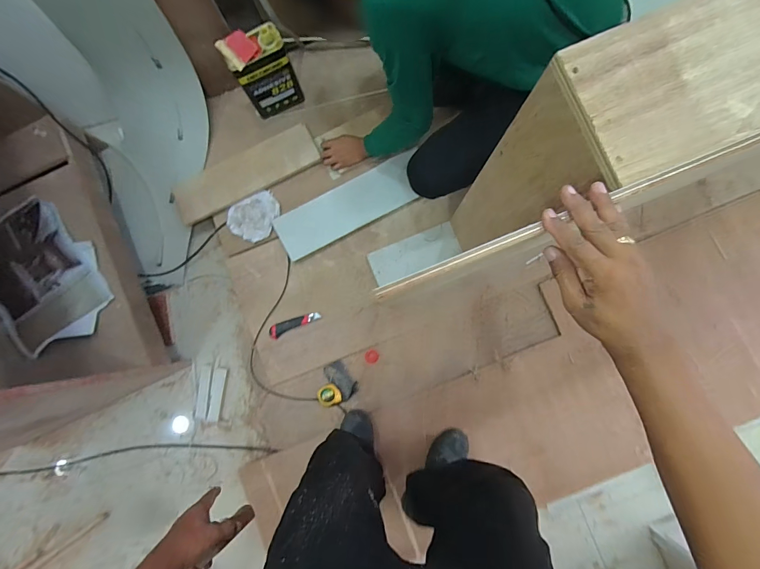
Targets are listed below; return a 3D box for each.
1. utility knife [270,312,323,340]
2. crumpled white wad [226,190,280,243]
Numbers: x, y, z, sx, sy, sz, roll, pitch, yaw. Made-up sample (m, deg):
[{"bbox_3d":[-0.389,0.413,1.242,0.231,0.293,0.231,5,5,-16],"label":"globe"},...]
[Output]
[{"bbox_3d":[-0.276,0.130,1.163,0.172,0.014,0.043,-19,85,6],"label":"utility knife"},{"bbox_3d":[-0.412,-0.218,1.197,0.181,0.033,0.151,-23,85,6],"label":"crumpled white wad"}]

